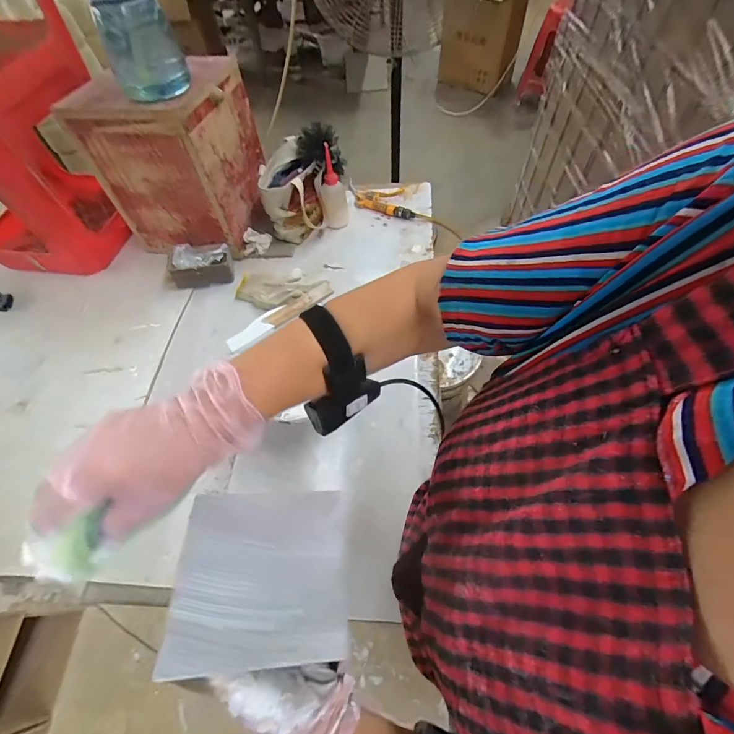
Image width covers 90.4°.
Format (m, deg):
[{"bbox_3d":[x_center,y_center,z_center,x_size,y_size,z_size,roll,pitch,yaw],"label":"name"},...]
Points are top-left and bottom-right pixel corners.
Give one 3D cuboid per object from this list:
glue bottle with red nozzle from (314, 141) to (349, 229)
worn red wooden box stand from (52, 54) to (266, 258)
[{"bbox_3d":[-0.081,-0.402,0.846,0.069,0.165,0.053,-11,60,-2],"label":"glue bottle with red nozzle"},{"bbox_3d":[-0.396,-0.453,0.798,0.253,0.298,0.268,11,62,10],"label":"worn red wooden box stand"}]

